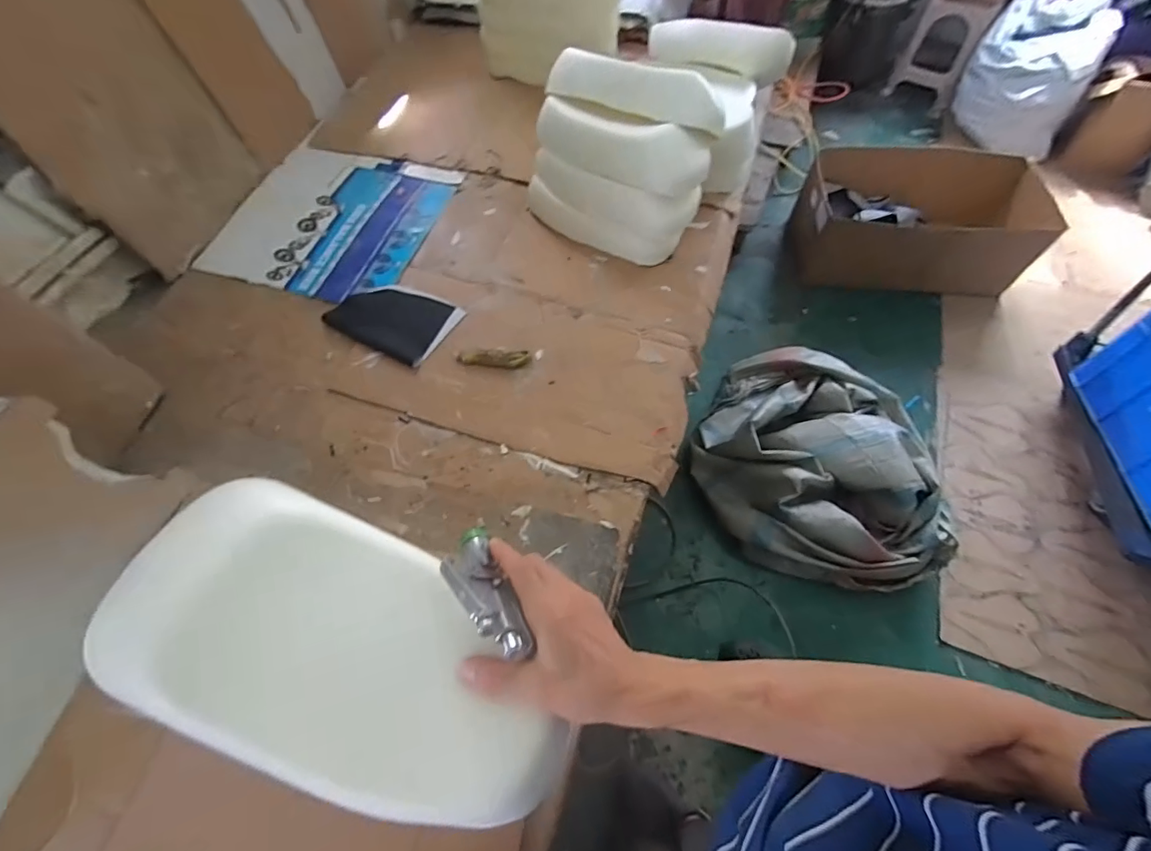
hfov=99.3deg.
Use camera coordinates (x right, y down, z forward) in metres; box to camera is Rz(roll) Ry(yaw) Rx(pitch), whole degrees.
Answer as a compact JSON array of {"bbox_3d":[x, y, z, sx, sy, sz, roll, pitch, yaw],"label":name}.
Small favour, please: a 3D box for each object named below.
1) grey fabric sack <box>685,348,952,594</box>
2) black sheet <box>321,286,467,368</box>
[{"bbox_3d":[0.761,0.107,1.484,0.764,0.208,0.692,30,67,16],"label":"grey fabric sack"},{"bbox_3d":[-0.387,-0.228,1.038,0.254,0.007,0.167,25,65,14],"label":"black sheet"}]

